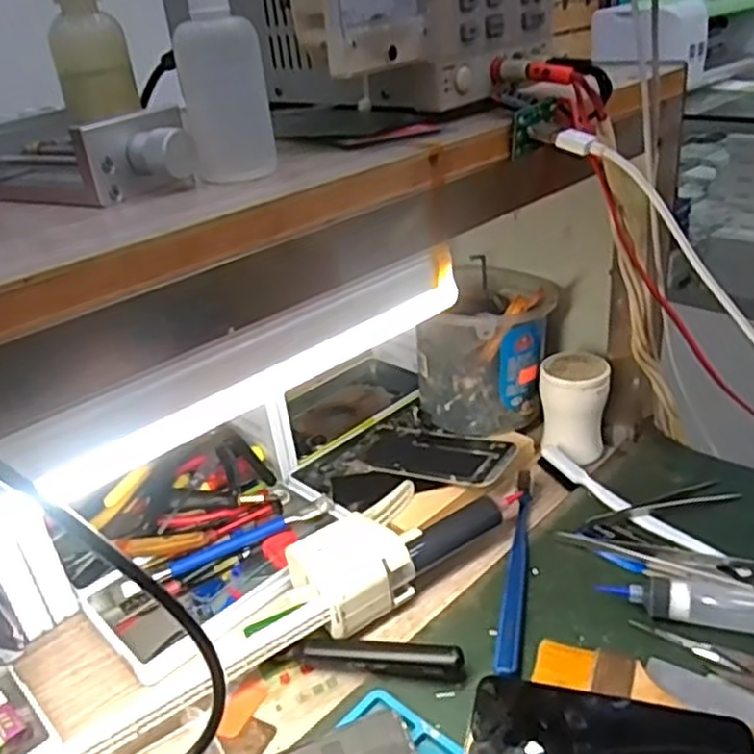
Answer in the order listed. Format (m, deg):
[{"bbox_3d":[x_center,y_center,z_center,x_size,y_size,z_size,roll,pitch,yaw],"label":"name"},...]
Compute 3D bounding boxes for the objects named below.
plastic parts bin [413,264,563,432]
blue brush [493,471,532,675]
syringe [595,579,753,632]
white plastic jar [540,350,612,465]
[{"bbox_3d":[0.099,-0.025,0.637,0.106,0.115,0.113,9,32,24],"label":"plastic parts bin"},{"bbox_3d":[0.096,0.129,0.497,0.014,0.014,0.180,2,29,14],"label":"blue brush"},{"bbox_3d":[0.211,0.135,0.442,0.132,0.023,0.037,7,31,23],"label":"syringe"},{"bbox_3d":[0.162,0.025,0.596,0.054,0.078,0.051,4,31,15],"label":"white plastic jar"}]

